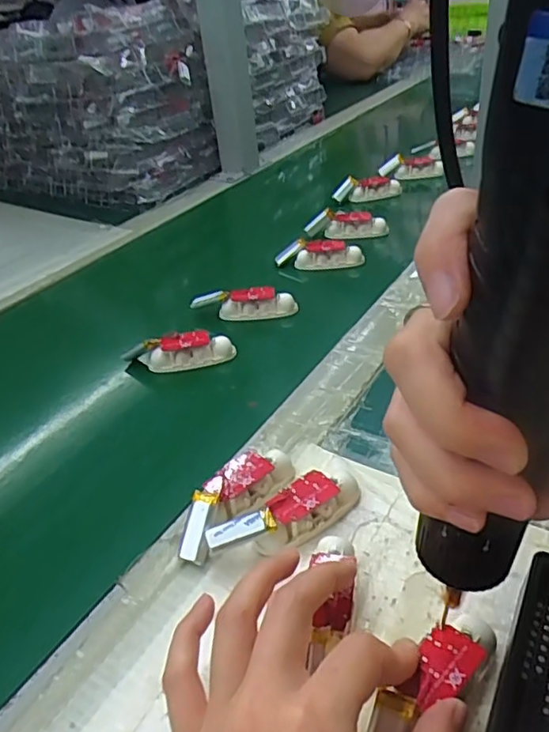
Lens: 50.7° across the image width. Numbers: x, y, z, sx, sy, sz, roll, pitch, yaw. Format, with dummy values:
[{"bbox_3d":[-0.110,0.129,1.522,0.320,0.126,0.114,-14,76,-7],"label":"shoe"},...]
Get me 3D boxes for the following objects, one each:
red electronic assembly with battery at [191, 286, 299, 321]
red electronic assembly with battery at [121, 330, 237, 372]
[{"bbox_3d":[-0.025,-0.053,0.493,0.085,0.024,0.014,0,35,6],"label":"red electronic assembly with battery"},{"bbox_3d":[-0.073,-0.013,0.438,0.083,0.018,0.020,-5,35,0],"label":"red electronic assembly with battery"}]

